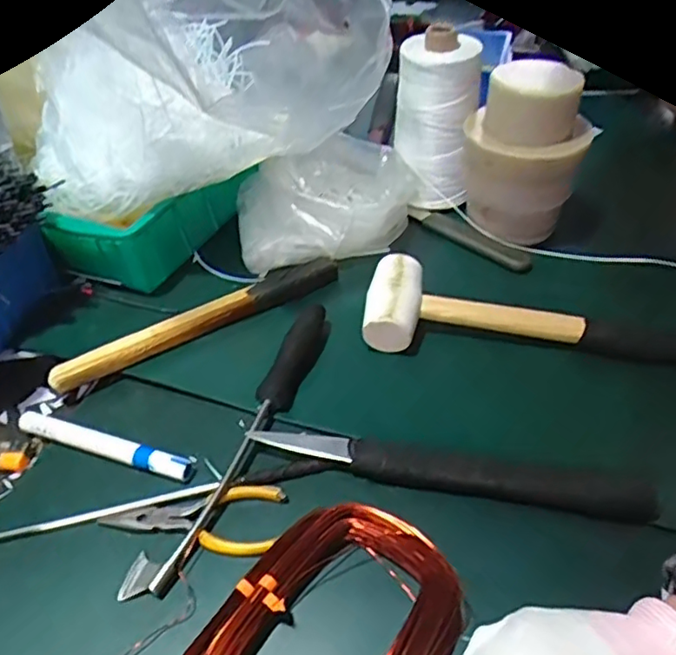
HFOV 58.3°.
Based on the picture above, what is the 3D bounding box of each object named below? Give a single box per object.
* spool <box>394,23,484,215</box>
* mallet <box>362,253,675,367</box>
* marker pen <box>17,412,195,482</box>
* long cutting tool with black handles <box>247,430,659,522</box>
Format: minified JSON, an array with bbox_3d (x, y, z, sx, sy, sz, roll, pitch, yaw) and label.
[{"bbox_3d":[0.094,-0.200,0.597,0.078,0.142,0.088,4,45,7],"label":"spool"},{"bbox_3d":[0.156,-0.007,0.492,0.263,0.053,0.077,3,45,8],"label":"mallet"},{"bbox_3d":[-0.171,0.084,0.440,0.145,0.015,0.014,13,47,16],"label":"marker pen"},{"bbox_3d":[0.071,0.096,0.402,0.257,0.029,0.020,7,45,10],"label":"long cutting tool with black handles"}]

